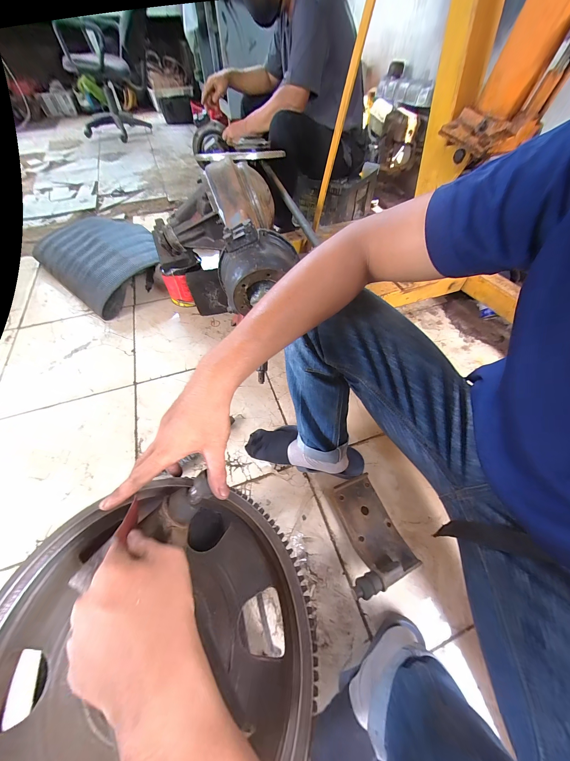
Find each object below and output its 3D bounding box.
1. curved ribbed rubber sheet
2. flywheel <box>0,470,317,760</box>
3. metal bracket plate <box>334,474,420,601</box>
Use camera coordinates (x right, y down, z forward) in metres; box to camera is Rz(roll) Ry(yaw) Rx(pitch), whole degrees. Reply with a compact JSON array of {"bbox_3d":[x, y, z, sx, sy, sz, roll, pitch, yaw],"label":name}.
[{"bbox_3d":[-0.824,-0.581,1.107,0.718,0.147,0.391,35,61,21],"label":"curved ribbed rubber sheet"},{"bbox_3d":[-0.130,0.252,0.235,0.307,0.061,0.289,2,56,-4],"label":"flywheel"},{"bbox_3d":[0.176,0.330,0.567,0.154,0.059,0.202,-19,58,-15],"label":"metal bracket plate"}]

